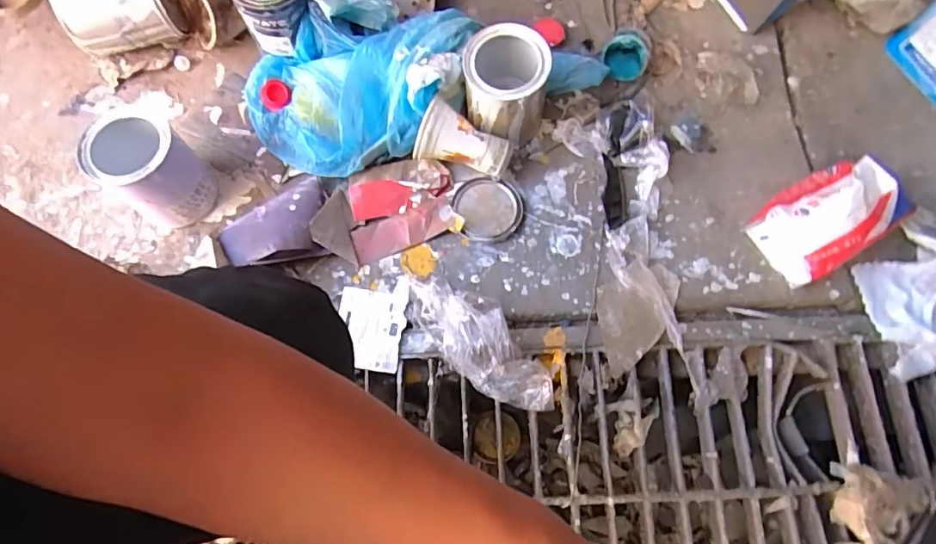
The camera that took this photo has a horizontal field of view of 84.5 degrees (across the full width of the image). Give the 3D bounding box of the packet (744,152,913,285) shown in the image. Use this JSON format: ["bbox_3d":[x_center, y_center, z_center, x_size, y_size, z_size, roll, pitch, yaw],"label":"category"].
[{"bbox_3d":[0.472,-0.071,0.677,0.181,0.089,0.111,-29,78,-6],"label":"packet"}]

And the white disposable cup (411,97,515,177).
[{"bbox_3d":[-0.005,-0.170,0.701,0.118,0.076,0.070,25,78,7],"label":"white disposable cup"}]

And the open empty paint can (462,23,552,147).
[{"bbox_3d":[0.051,-0.249,0.702,0.112,0.137,0.111,0,76,1],"label":"open empty paint can"}]

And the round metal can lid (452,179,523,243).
[{"bbox_3d":[0.027,-0.087,0.715,0.092,0.008,0.090,0,76,1],"label":"round metal can lid"}]

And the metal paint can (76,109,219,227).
[{"bbox_3d":[-0.404,-0.131,0.667,0.106,0.127,0.101,0,76,1],"label":"metal paint can"}]

